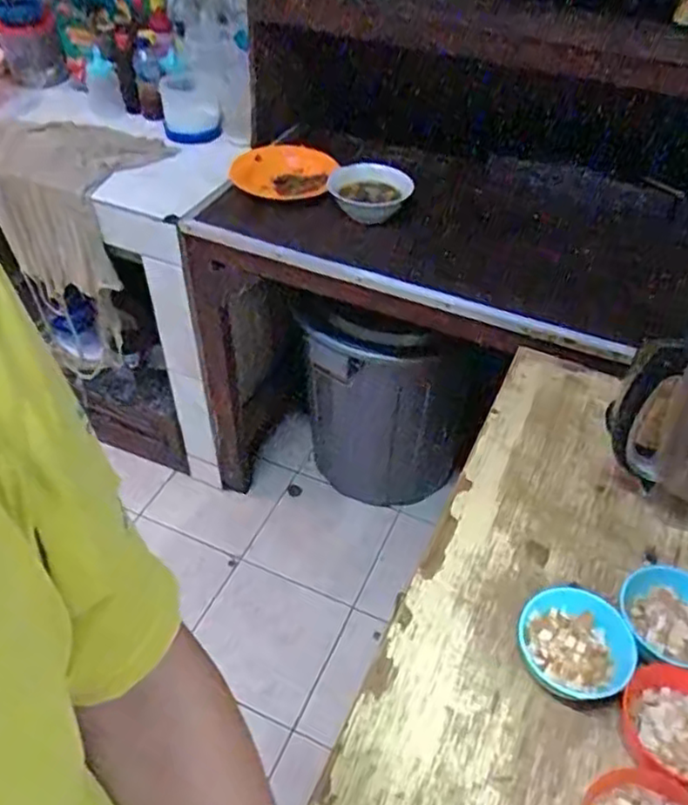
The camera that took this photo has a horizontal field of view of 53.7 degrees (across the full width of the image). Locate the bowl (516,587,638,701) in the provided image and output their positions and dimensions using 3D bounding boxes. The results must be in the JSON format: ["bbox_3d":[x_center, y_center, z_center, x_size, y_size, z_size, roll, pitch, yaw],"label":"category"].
[{"bbox_3d":[0.236,0.253,0.701,0.114,0.048,0.101,18,47,16],"label":"bowl"}]

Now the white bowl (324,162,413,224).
[{"bbox_3d":[0.046,-0.407,1.306,0.166,0.060,0.166,8,45,6],"label":"white bowl"}]

